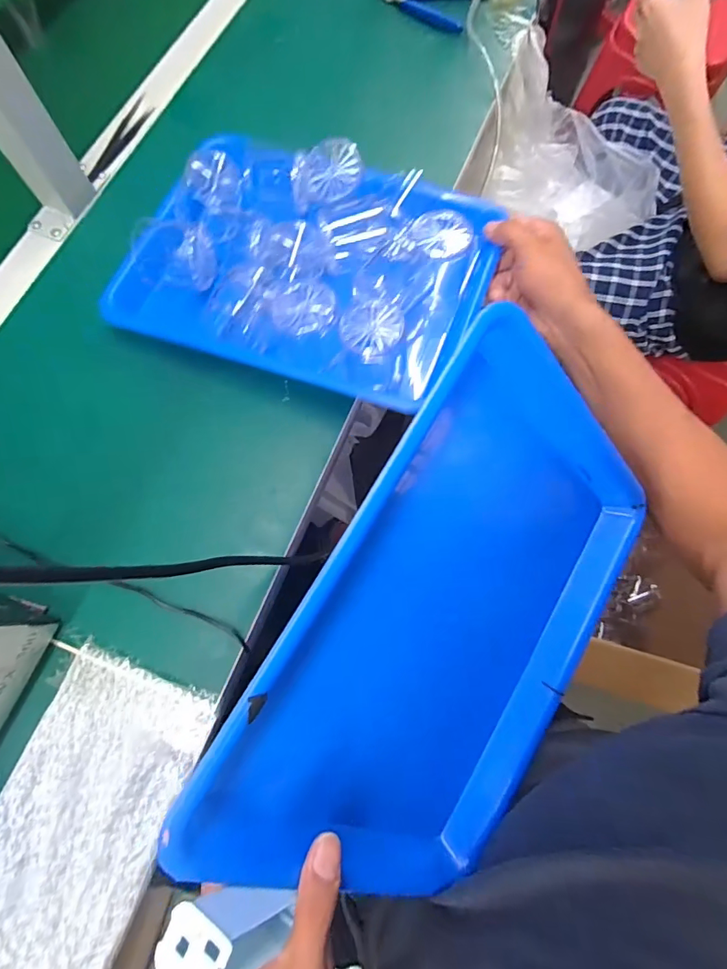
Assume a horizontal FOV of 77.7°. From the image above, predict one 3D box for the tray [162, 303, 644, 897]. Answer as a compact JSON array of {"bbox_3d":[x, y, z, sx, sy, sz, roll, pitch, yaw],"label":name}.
[{"bbox_3d":[0.060,0.087,0.302,0.242,0.064,0.324,38,80,-37],"label":"tray"}]

